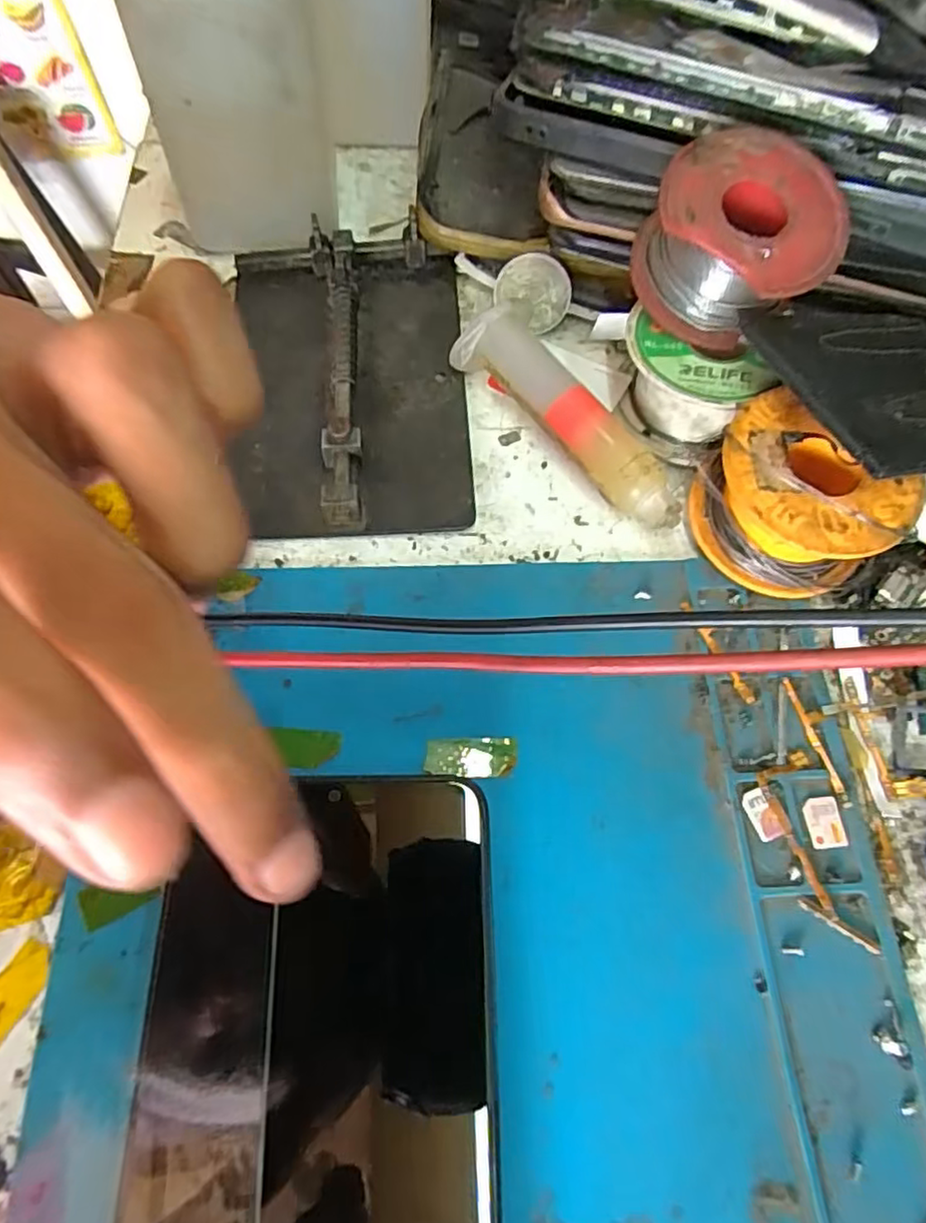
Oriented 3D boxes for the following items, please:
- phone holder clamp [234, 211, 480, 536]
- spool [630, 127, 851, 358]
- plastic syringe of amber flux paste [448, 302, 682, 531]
[{"bbox_3d":[-0.037,-0.078,0.217,0.073,0.016,0.115,-3,67,-3],"label":"phone holder clamp"},{"bbox_3d":[0.078,-0.105,0.190,0.052,0.034,0.045,32,70,11],"label":"spool"},{"bbox_3d":[0.035,-0.061,0.207,0.020,0.020,0.087,-41,74,-16],"label":"plastic syringe of amber flux paste"}]

